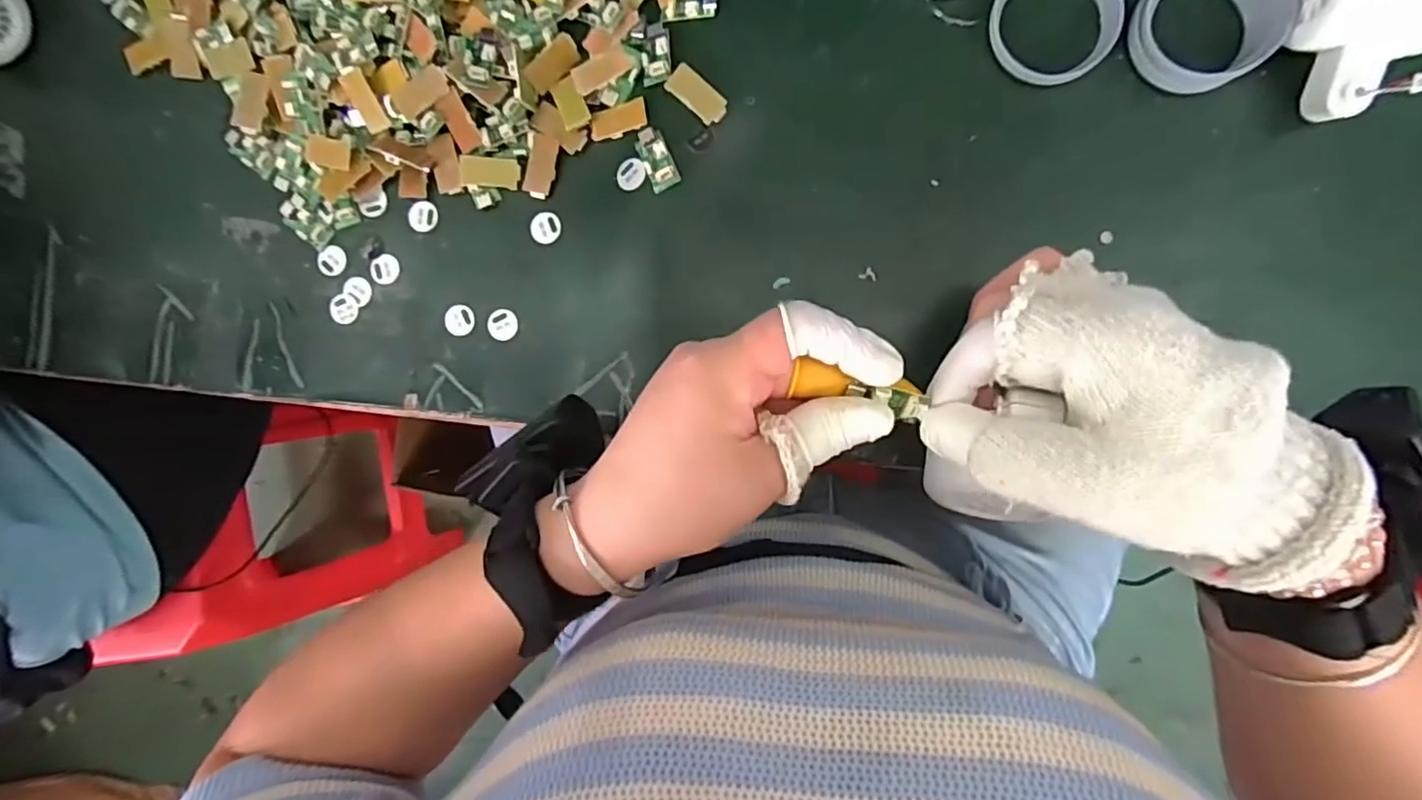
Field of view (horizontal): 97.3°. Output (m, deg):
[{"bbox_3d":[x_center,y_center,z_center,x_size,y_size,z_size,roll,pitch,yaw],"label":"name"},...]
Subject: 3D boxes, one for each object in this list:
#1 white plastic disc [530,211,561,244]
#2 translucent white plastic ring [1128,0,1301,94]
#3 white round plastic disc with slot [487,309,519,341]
[{"bbox_3d":[-0.090,-0.093,0.340,0.016,0.004,0.018,-9,87,-4],"label":"white plastic disc"},{"bbox_3d":[0.229,-0.175,0.288,0.058,0.019,0.060,0,91,8],"label":"translucent white plastic ring"},{"bbox_3d":[-0.115,-0.041,0.340,0.017,0.004,0.016,0,92,7],"label":"white round plastic disc with slot"}]

